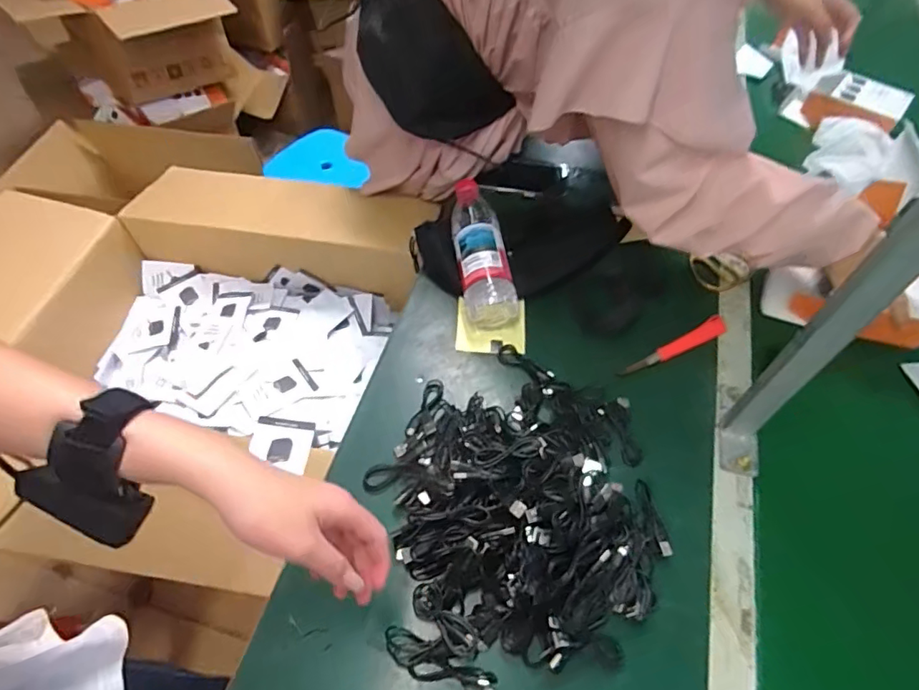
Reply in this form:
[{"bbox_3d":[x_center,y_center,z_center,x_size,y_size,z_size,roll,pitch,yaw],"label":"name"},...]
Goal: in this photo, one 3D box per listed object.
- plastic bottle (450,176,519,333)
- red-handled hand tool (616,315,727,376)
[{"bbox_3d":[0.026,-0.126,0.705,0.066,0.069,0.215,-6,56,-7],"label":"plastic bottle"},{"bbox_3d":[0.269,0.003,0.659,0.163,0.007,0.024,-26,61,-19],"label":"red-handled hand tool"}]

